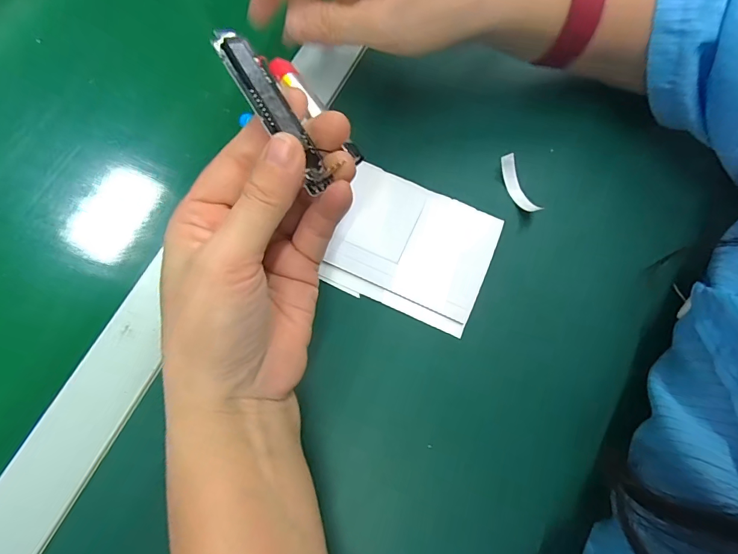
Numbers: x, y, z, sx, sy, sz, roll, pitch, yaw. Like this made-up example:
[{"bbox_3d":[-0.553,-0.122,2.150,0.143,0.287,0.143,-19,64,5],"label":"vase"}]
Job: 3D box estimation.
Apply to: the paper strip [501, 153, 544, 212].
[{"bbox_3d":[0.093,-0.057,0.257,0.009,0.014,0.039,-23,75,-8],"label":"paper strip"}]

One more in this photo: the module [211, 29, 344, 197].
[{"bbox_3d":[-0.036,-0.065,0.161,0.016,0.011,0.066,-37,101,-12],"label":"module"}]

